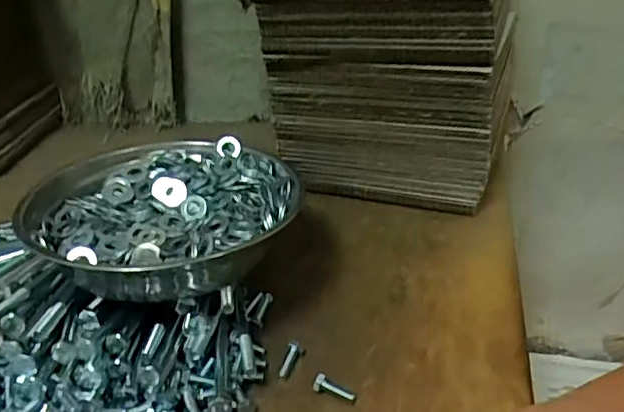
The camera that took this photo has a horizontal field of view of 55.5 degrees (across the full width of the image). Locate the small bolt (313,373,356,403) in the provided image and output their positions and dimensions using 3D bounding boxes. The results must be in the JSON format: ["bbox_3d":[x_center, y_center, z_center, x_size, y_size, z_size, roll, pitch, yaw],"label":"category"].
[{"bbox_3d":[0.015,0.130,0.421,0.031,0.013,0.009,13,37,27],"label":"small bolt"}]

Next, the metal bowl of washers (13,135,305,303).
[{"bbox_3d":[-0.115,-0.002,0.487,0.202,0.059,0.188,-3,33,2],"label":"metal bowl of washers"}]

